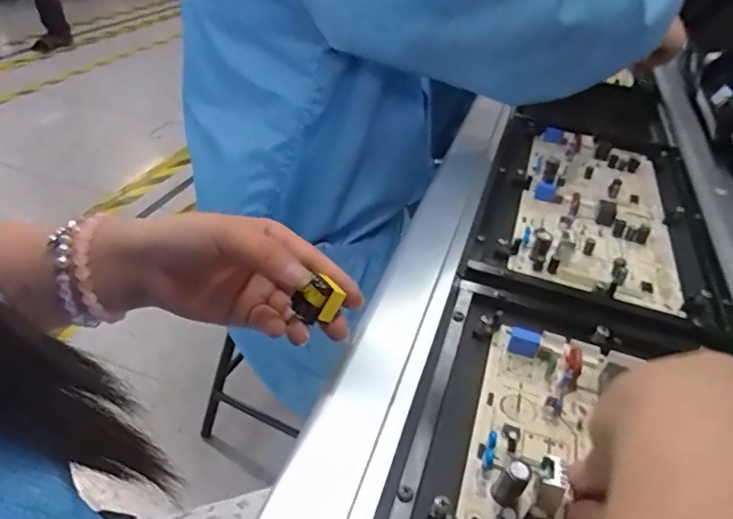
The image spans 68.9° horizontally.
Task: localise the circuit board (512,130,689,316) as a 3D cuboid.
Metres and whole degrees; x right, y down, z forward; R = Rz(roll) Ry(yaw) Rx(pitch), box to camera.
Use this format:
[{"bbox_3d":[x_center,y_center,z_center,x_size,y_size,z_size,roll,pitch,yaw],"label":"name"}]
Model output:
[{"bbox_3d":[0.218,-0.060,0.510,0.127,0.022,0.294,16,39,11],"label":"circuit board"}]

